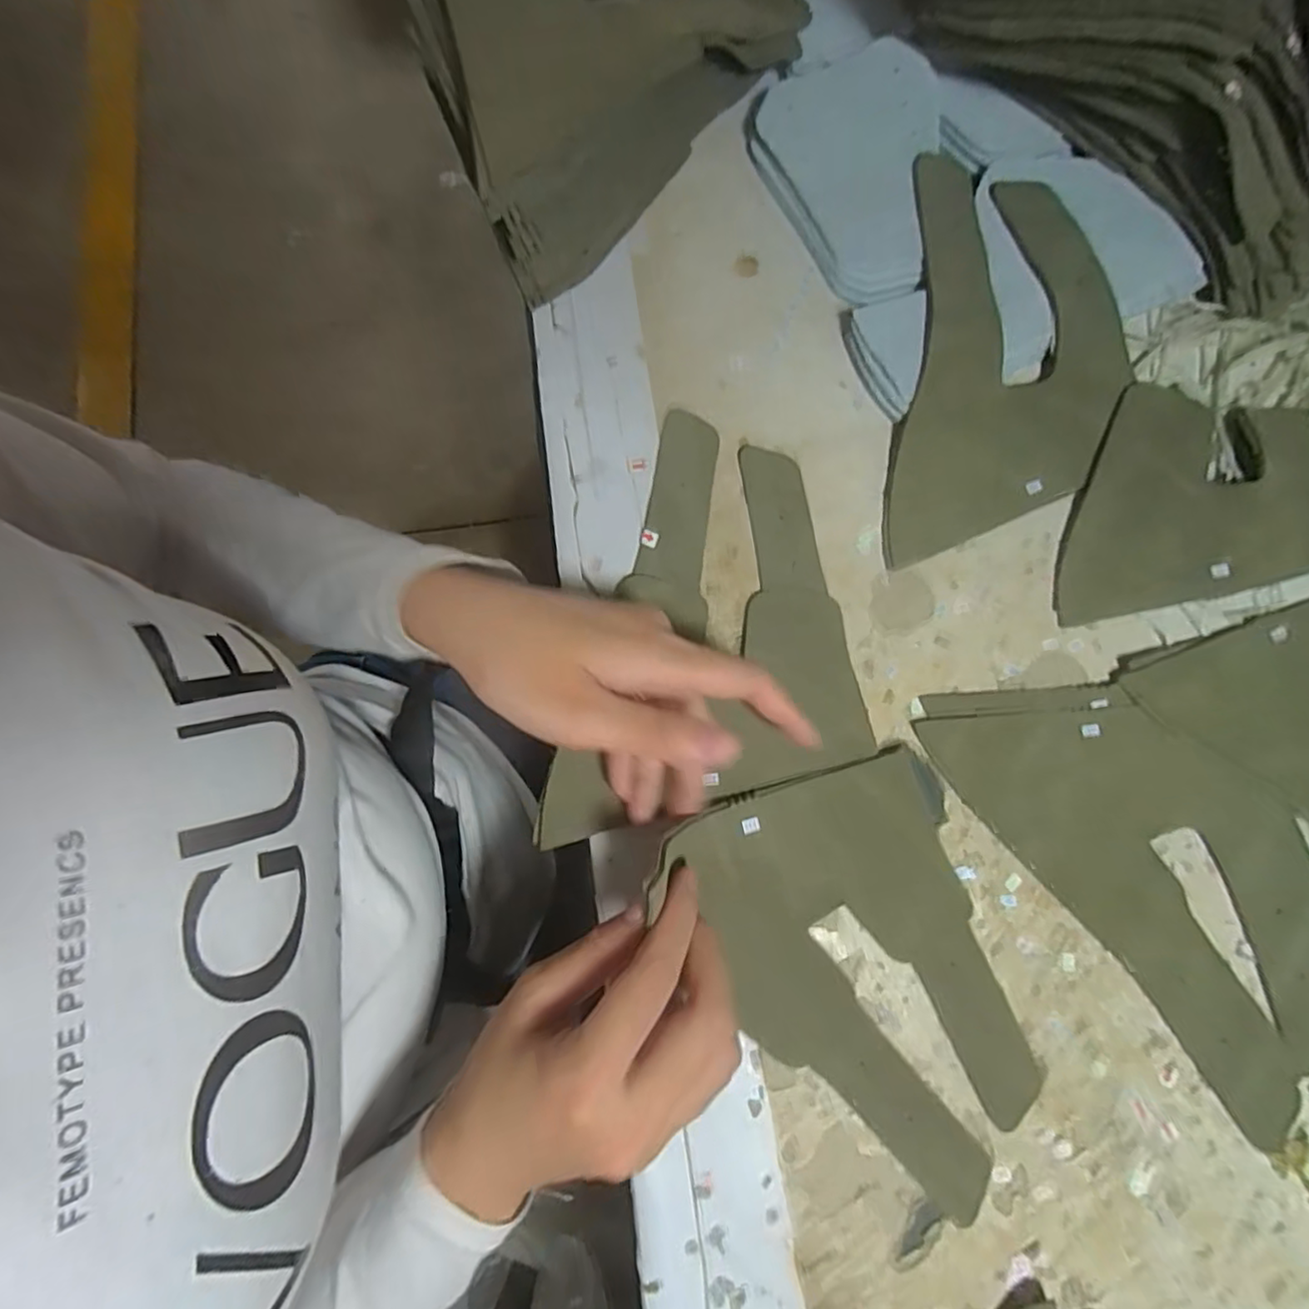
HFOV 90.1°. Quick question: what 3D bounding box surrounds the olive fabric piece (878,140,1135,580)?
[{"bbox_3d":[0.179,-0.143,0.325,0.108,0.024,0.201,7,79,1],"label":"olive fabric piece"}]

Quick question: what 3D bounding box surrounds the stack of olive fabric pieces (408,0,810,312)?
[{"bbox_3d":[-0.010,-0.287,0.326,0.192,0.073,0.154,-20,80,-4],"label":"stack of olive fabric pieces"}]

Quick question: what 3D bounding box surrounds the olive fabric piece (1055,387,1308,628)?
[{"bbox_3d":[0.264,-0.081,0.320,0.153,0.008,0.105,-11,79,-2],"label":"olive fabric piece"}]

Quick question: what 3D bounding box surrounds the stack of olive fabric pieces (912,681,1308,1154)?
[{"bbox_3d":[0.223,0.087,0.290,0.101,0.005,0.214,-39,82,-7],"label":"stack of olive fabric pieces"}]

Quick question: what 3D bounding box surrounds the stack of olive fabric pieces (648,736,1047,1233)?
[{"bbox_3d":[0.086,0.138,0.268,0.119,0.030,0.175,-20,80,-4],"label":"stack of olive fabric pieces"}]

